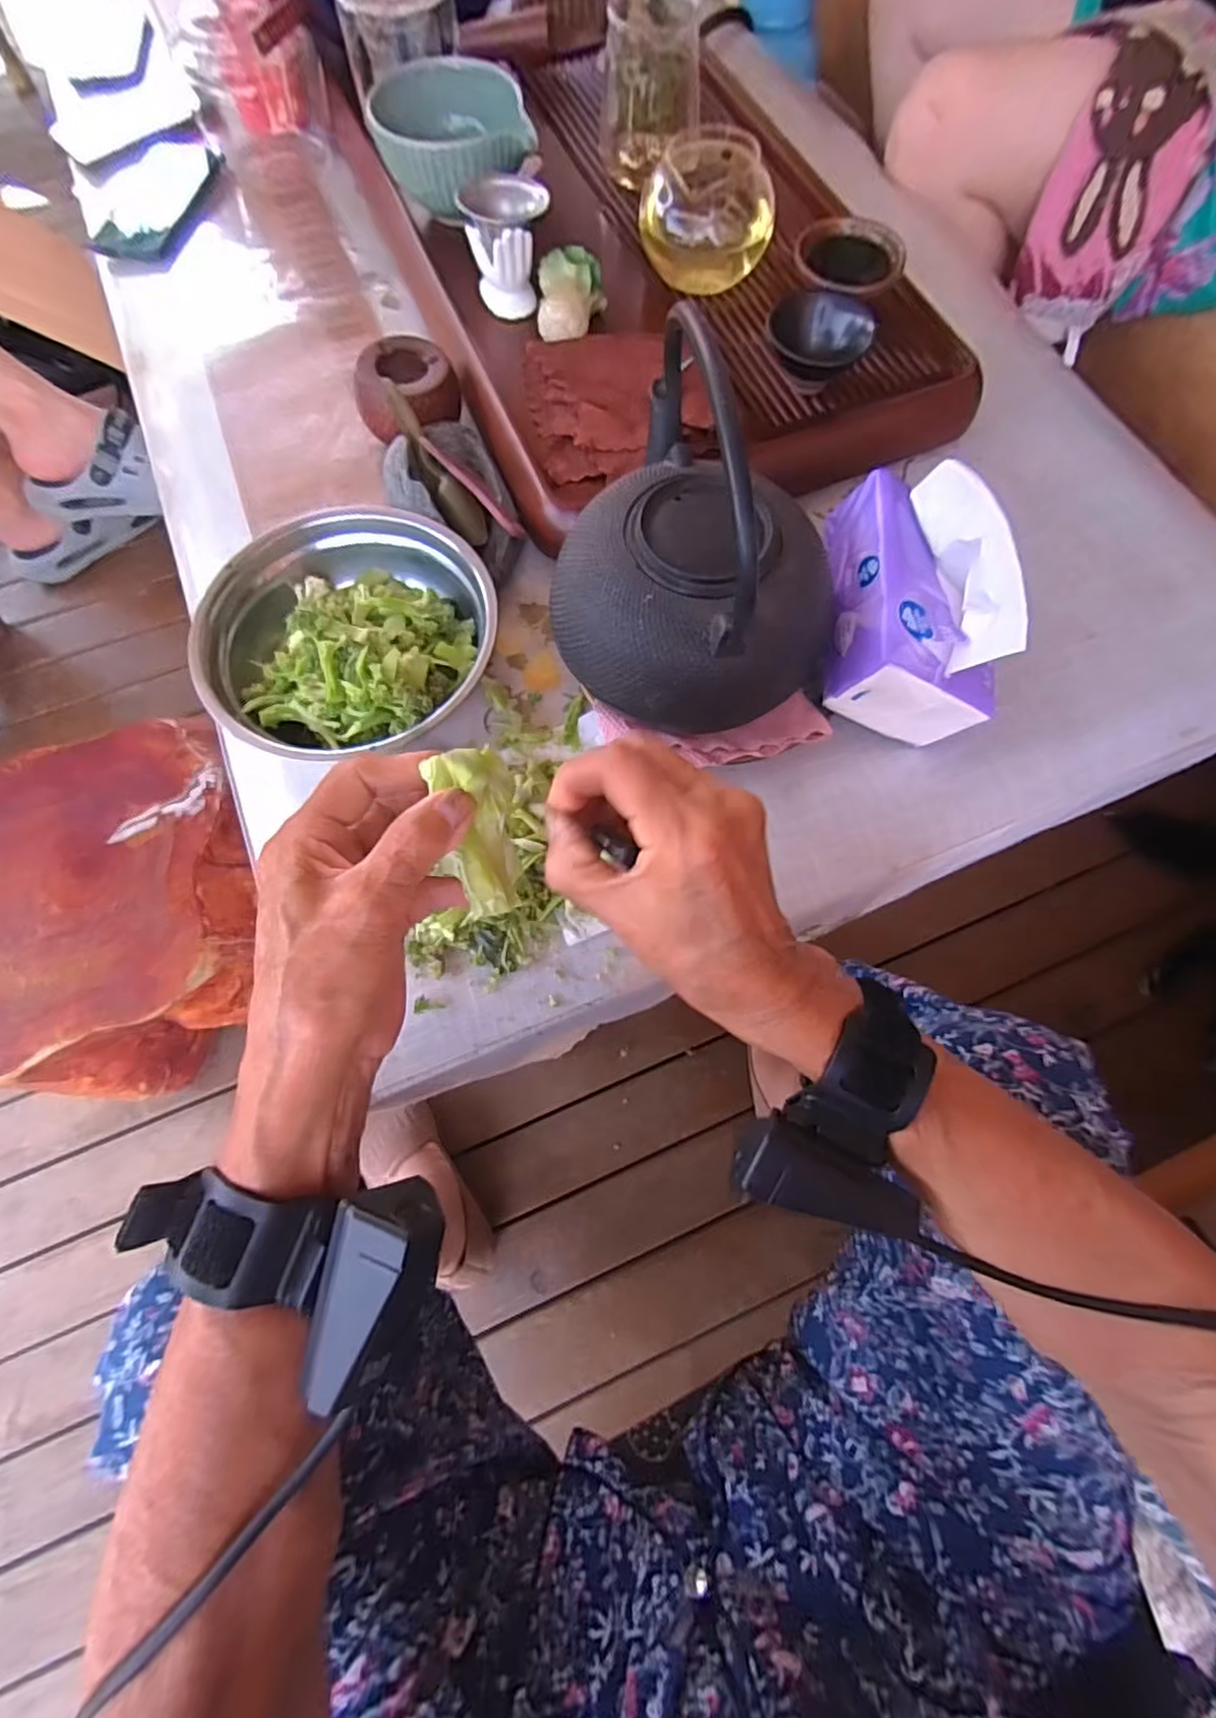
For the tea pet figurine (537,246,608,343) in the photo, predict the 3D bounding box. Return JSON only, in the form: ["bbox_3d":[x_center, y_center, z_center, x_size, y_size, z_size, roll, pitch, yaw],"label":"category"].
[{"bbox_3d":[-0.029,-0.442,0.503,0.054,0.031,0.058,-6,72,-1],"label":"tea pet figurine"}]

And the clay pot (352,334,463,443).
[{"bbox_3d":[-0.162,-0.369,0.522,0.069,0.060,0.082,20,73,7],"label":"clay pot"}]

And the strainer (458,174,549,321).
[{"bbox_3d":[-0.082,-0.487,0.512,0.058,0.067,0.055,19,73,6],"label":"strainer"}]

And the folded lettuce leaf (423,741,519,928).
[{"bbox_3d":[-0.054,-0.011,0.267,0.032,0.019,0.068,-9,92,-2],"label":"folded lettuce leaf"}]

